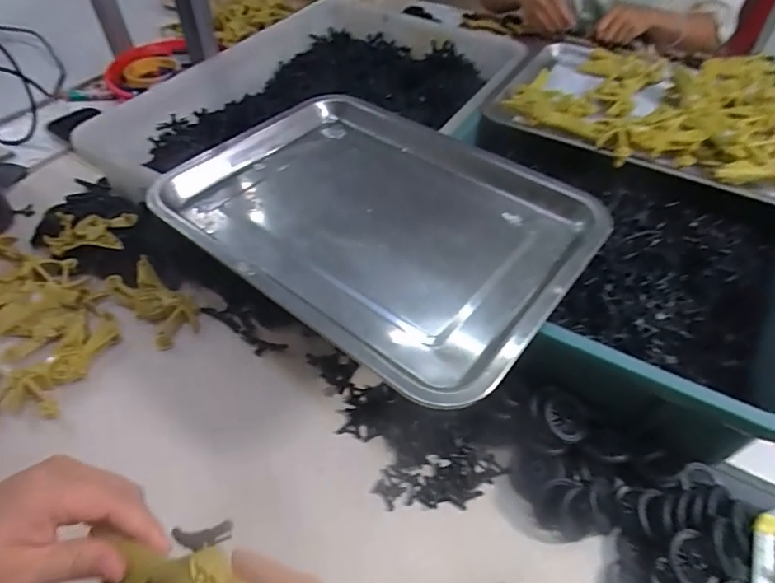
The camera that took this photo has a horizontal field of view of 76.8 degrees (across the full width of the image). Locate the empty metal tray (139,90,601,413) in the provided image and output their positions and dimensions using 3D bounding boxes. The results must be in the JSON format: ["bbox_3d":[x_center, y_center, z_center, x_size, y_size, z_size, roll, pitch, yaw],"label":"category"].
[{"bbox_3d":[-0.004,-0.076,0.439,0.346,0.037,0.271,30,58,26],"label":"empty metal tray"}]

